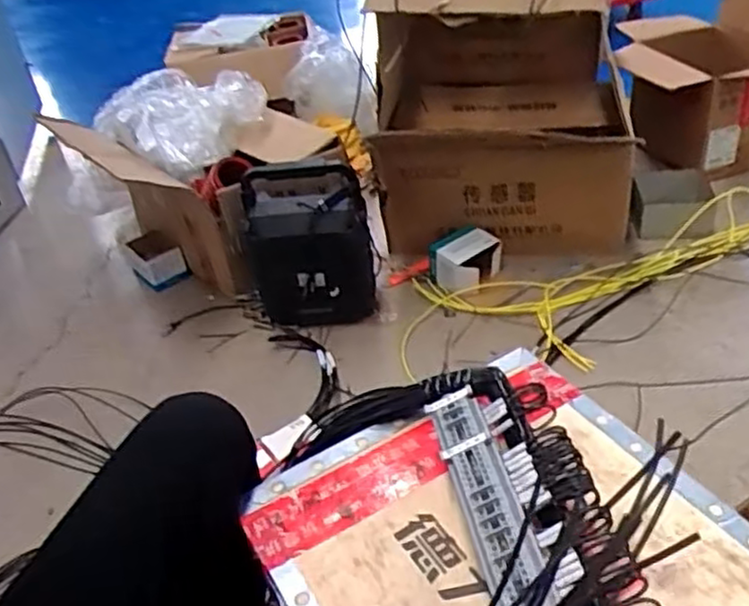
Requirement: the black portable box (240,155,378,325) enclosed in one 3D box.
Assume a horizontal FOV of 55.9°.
[{"bbox_3d":[-0.128,-0.103,1.372,0.244,0.321,0.102,-5,37,4],"label":"black portable box"}]

